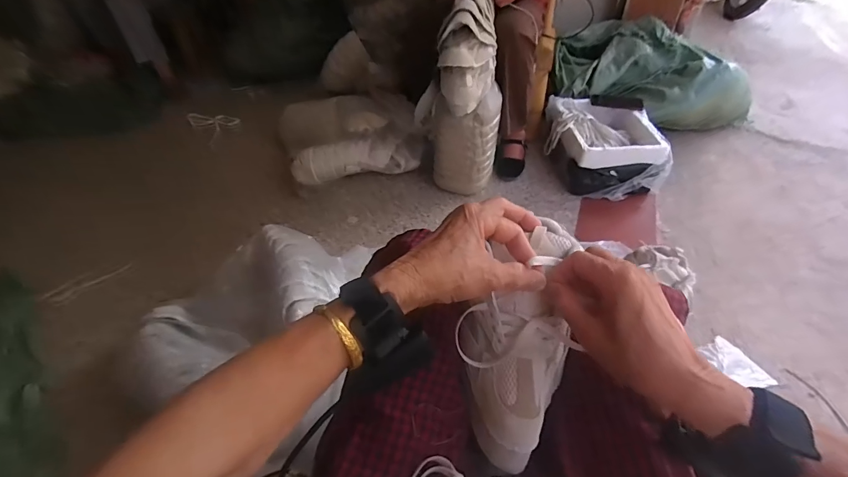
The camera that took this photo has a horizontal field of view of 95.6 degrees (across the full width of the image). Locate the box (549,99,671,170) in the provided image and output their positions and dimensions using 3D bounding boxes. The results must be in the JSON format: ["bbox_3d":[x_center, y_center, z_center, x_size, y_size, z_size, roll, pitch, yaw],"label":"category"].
[{"bbox_3d":[0.595,-0.311,1.299,0.332,0.177,0.365,3,45,5],"label":"box"}]

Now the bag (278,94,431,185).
[{"bbox_3d":[-0.243,-0.365,1.314,0.474,0.183,0.297,-13,46,-11],"label":"bag"}]

